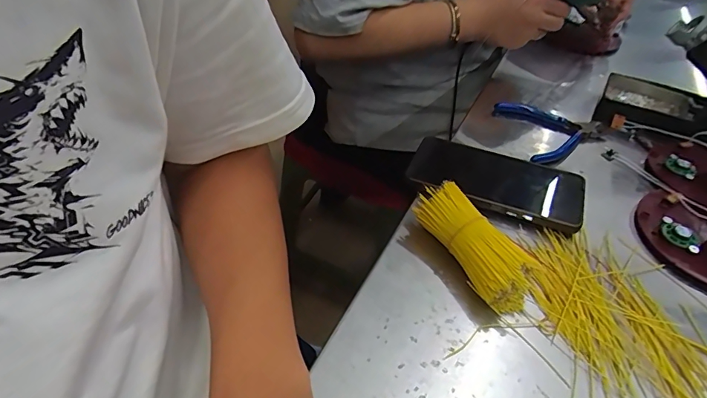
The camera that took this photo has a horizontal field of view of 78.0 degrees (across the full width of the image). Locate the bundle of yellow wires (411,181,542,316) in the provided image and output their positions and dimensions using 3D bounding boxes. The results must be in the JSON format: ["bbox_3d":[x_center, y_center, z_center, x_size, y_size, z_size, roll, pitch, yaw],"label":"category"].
[{"bbox_3d":[0.095,0.037,0.356,0.038,0.041,0.114,-21,50,-23],"label":"bundle of yellow wires"}]

